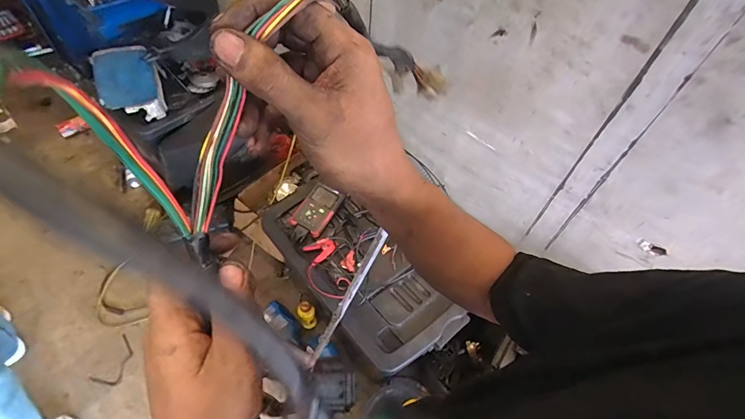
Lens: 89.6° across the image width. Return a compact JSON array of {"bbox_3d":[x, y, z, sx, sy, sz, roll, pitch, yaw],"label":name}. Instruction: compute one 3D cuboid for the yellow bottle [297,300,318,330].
[{"bbox_3d":[-0.244,0.394,1.415,0.058,0.134,0.053,2,53,-3],"label":"yellow bottle"}]

